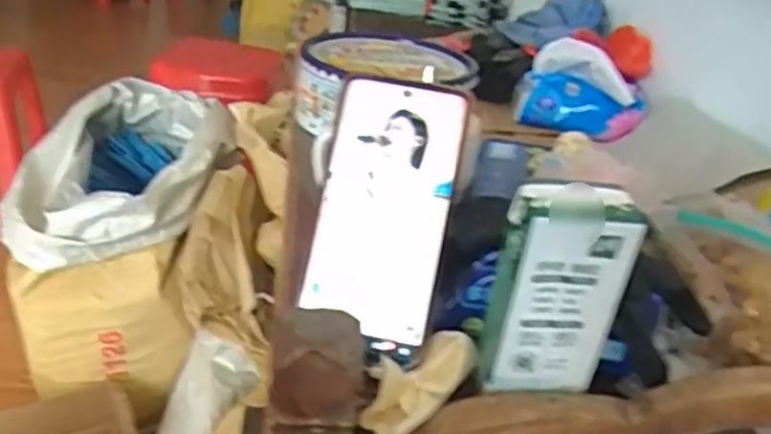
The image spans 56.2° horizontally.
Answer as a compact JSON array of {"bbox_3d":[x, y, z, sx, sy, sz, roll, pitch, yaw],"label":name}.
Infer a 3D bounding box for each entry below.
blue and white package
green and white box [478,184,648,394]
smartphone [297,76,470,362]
[{"bbox_3d":[0.220,-0.141,0.806,0.141,0.086,0.055,13,27,11],"label":"blue and white package"},{"bbox_3d":[0.088,0.041,0.373,0.061,0.116,0.029,10,27,4],"label":"green and white box"},{"bbox_3d":[-0.002,-0.001,0.413,0.074,0.153,0.012,9,-1,3],"label":"smartphone"}]

